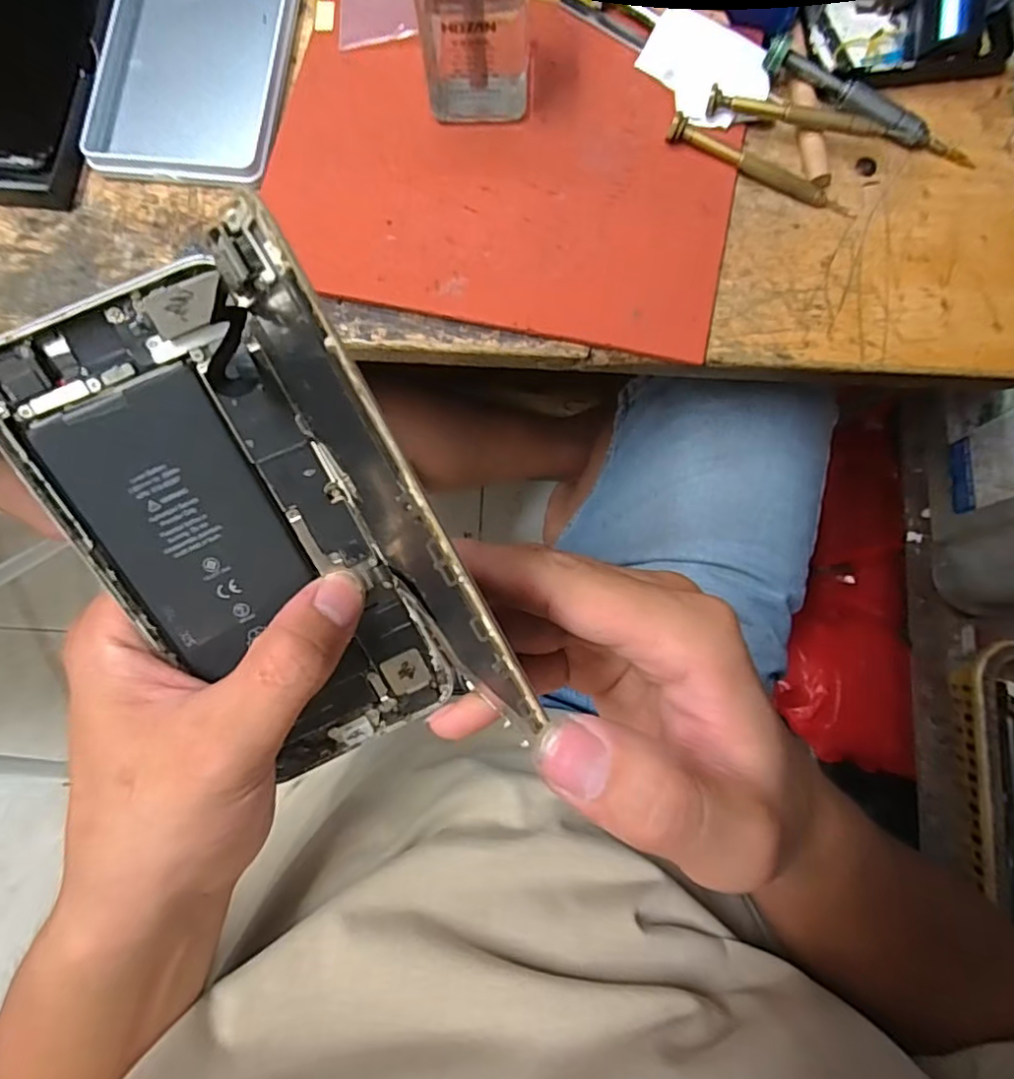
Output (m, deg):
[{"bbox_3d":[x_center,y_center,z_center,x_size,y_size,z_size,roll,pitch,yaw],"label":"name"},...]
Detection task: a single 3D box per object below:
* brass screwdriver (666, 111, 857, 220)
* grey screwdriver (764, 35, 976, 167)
[{"bbox_3d":[0.137,-0.199,0.331,0.107,0.011,0.011,25,83,5],"label":"brass screwdriver"},{"bbox_3d":[0.193,-0.231,0.331,0.122,0.015,0.015,28,83,6],"label":"grey screwdriver"}]

